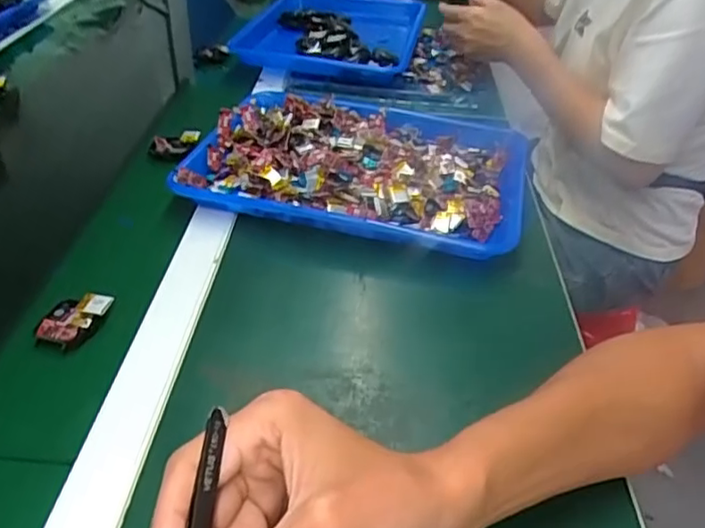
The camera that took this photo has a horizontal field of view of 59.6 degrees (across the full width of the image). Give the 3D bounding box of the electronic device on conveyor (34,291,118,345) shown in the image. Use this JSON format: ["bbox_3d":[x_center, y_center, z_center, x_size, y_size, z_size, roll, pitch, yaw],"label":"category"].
[{"bbox_3d":[-0.213,0.041,0.471,0.040,0.017,0.050,15,40,17],"label":"electronic device on conveyor"}]

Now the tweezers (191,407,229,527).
[{"bbox_3d":[-0.059,0.112,0.227,0.007,0.009,0.118,3,57,1],"label":"tweezers"}]

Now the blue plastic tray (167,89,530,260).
[{"bbox_3d":[0.014,-0.112,0.663,0.337,0.047,0.273,11,39,12],"label":"blue plastic tray"}]

